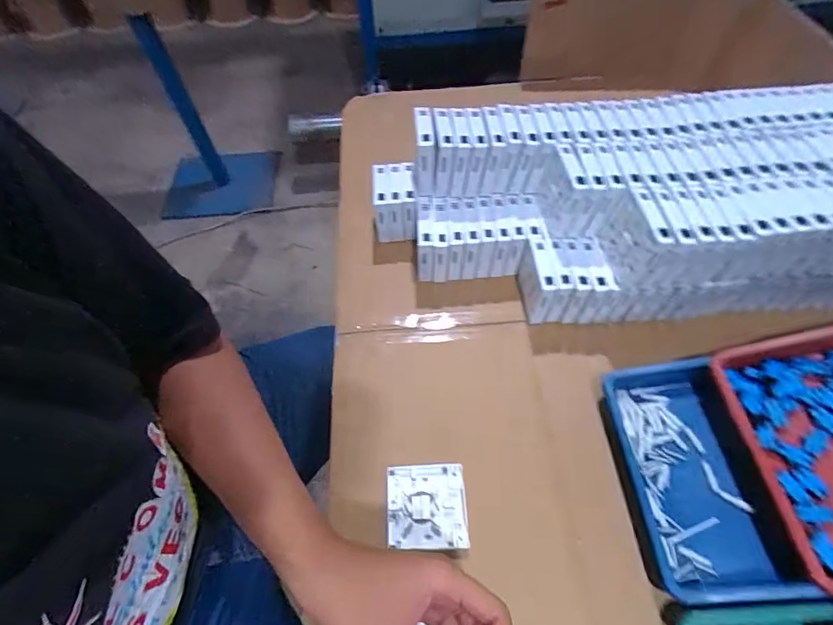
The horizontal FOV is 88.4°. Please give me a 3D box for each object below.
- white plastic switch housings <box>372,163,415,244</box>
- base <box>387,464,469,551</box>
[{"bbox_3d":[-0.033,-0.169,0.682,0.065,0.094,0.089,-2,58,1],"label":"white plastic switch housings"},{"bbox_3d":[0.012,0.218,0.483,0.088,0.010,0.085,-2,58,1],"label":"base"}]

